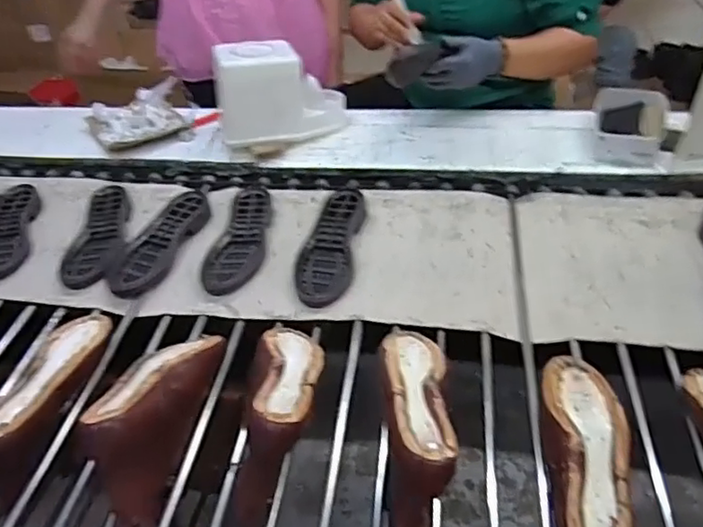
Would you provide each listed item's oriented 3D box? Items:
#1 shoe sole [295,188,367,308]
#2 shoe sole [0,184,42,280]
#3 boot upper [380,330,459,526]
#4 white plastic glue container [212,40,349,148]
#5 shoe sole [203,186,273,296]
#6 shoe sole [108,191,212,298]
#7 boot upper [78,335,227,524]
[{"bbox_3d":[-0.034,-0.032,0.990,0.092,0.031,0.262,3,41,11],"label":"shoe sole"},{"bbox_3d":[-0.612,-0.064,1.100,0.089,0.023,0.246,-11,40,-6],"label":"shoe sole"},{"bbox_3d":[0.074,0.178,0.704,0.077,0.126,0.272,-2,40,5],"label":"boot upper"},{"bbox_3d":[-0.137,-0.333,1.201,0.249,0.177,0.104,-18,40,-12],"label":"white plastic glue container"},{"bbox_3d":[-0.179,-0.046,1.027,0.081,0.030,0.243,3,41,11],"label":"shoe sole"},{"bbox_3d":[-0.320,-0.039,1.039,0.097,0.027,0.244,12,43,20],"label":"shoe sole"},{"bbox_3d":[-0.234,0.166,0.728,0.083,0.114,0.257,3,41,11],"label":"boot upper"}]

